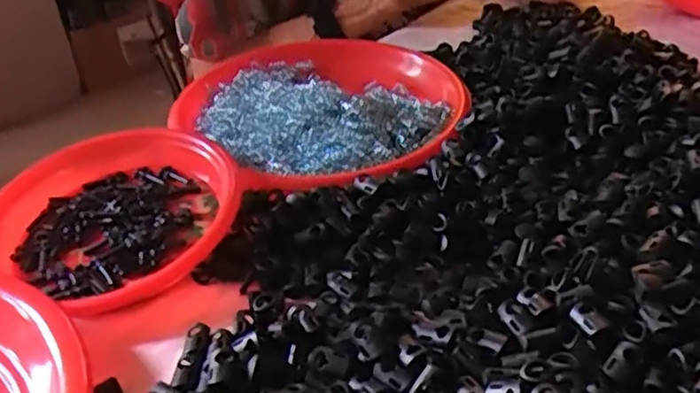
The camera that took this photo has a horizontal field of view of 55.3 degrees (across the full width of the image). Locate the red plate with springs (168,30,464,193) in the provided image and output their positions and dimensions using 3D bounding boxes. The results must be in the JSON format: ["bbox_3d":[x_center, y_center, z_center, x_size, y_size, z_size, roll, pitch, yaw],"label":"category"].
[{"bbox_3d":[-0.027,-0.077,0.548,0.223,0.046,0.264,-11,36,-8],"label":"red plate with springs"}]

